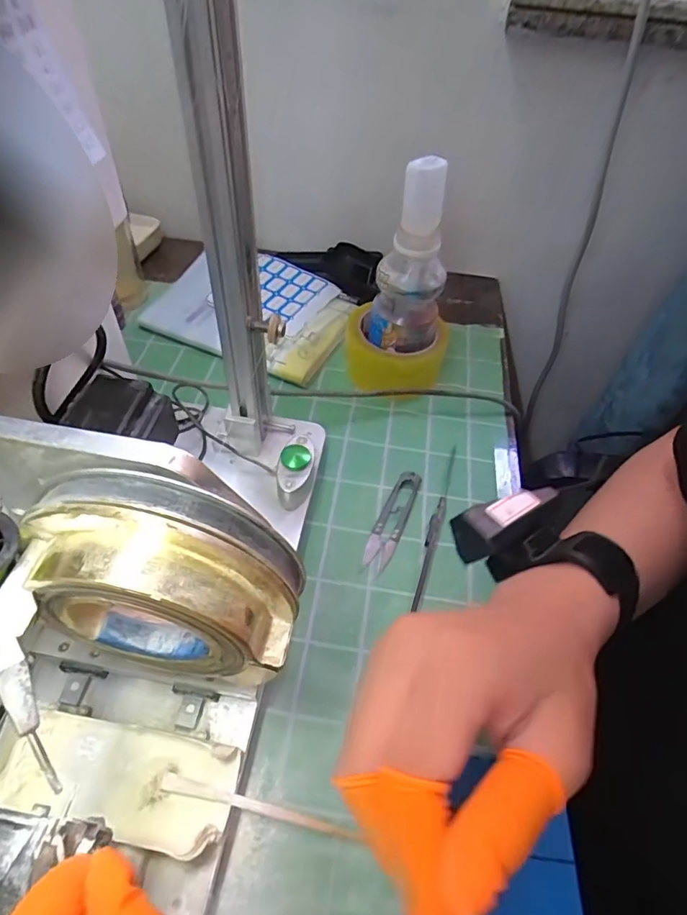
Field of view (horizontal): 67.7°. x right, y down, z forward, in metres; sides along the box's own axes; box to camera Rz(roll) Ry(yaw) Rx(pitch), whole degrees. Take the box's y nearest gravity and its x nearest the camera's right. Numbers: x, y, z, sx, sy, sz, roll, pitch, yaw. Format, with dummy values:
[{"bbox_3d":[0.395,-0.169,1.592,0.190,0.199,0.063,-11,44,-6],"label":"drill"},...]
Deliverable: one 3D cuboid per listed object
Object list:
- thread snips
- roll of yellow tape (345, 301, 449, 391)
[{"bbox_3d":[0.041,0.051,0.426,0.023,0.009,0.102,20,53,10],"label":"thread snips"},{"bbox_3d":[0.050,-0.103,0.528,0.099,0.057,0.099,3,52,-4],"label":"roll of yellow tape"}]

